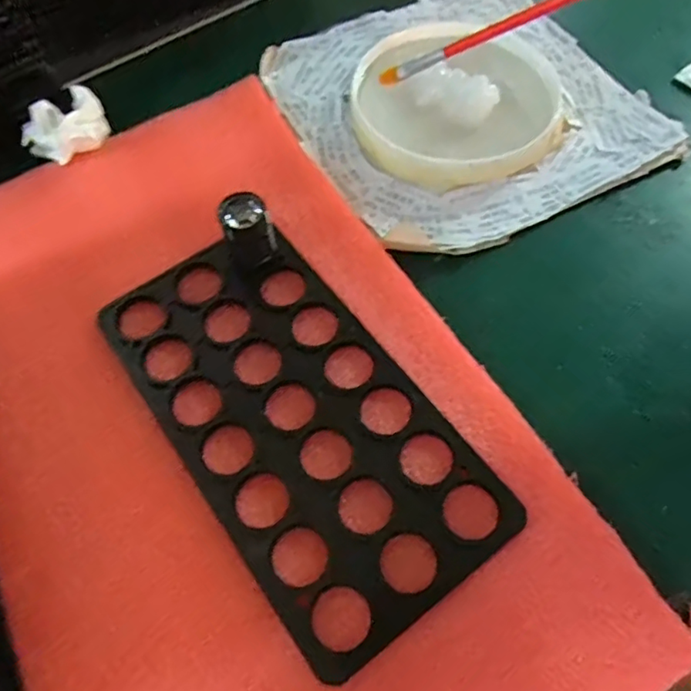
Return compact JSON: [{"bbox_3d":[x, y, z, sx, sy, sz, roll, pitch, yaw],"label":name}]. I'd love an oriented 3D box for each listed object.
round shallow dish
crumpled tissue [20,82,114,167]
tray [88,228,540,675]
[{"bbox_3d":[0.068,-0.148,0.341,0.126,0.018,0.120,-1,62,1],"label":"round shallow dish"},{"bbox_3d":[-0.163,-0.128,0.331,0.044,0.022,0.051,-8,62,-3],"label":"crumpled tissue"},{"bbox_3d":[-0.023,0.027,0.253,0.100,0.005,0.193,-34,66,-15],"label":"tray"}]

